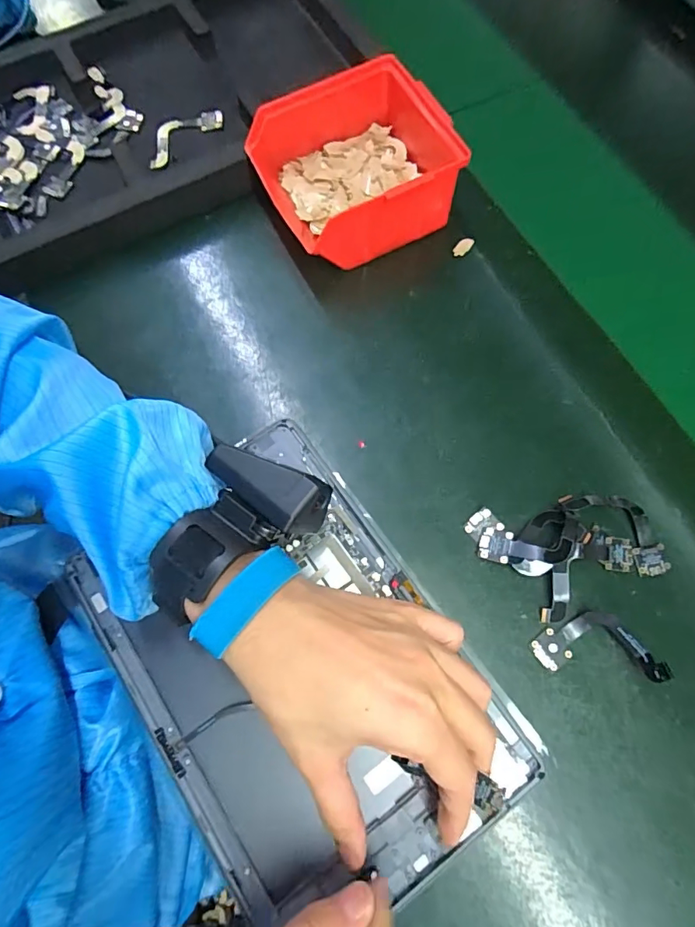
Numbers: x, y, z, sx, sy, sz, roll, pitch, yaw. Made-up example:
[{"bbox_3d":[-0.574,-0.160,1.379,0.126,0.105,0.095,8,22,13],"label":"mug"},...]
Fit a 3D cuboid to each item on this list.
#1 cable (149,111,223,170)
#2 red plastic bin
[{"bbox_3d":[-0.147,-0.290,0.425,0.080,0.010,0.040,-39,75,-10],"label":"cable"},{"bbox_3d":[0.014,-0.229,0.379,0.143,0.069,0.118,-25,73,-6],"label":"red plastic bin"}]

